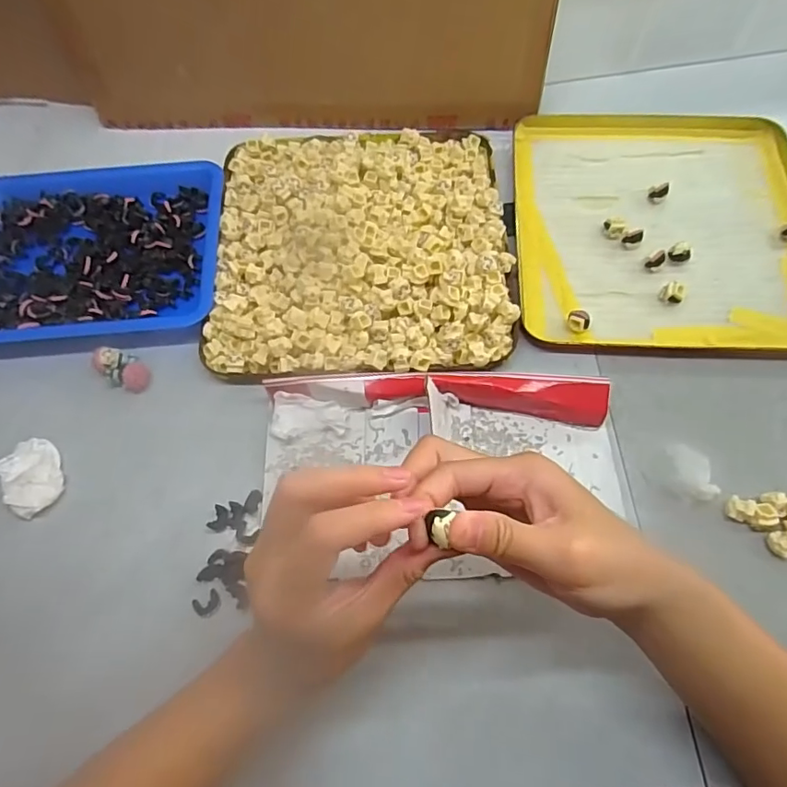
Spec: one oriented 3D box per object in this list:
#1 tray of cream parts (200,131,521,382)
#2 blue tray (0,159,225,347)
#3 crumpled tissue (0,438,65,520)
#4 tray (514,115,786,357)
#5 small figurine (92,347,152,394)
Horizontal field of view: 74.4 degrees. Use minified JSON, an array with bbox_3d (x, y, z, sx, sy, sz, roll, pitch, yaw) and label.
[{"bbox_3d":[-0.025,-0.127,0.423,0.235,0.034,0.237,-1,65,3],"label":"tray of cream parts"},{"bbox_3d":[-0.252,-0.126,0.436,0.212,0.026,0.182,-6,64,0],"label":"blue tray"},{"bbox_3d":[-0.251,0.059,0.361,0.035,0.018,0.052,-30,67,-11],"label":"crumpled tissue"},{"bbox_3d":[0.224,-0.148,0.437,0.234,0.018,0.252,2,65,4],"label":"tray"},{"bbox_3d":[-0.206,-0.018,0.393,0.040,0.017,0.025,25,69,14],"label":"small figurine"}]

